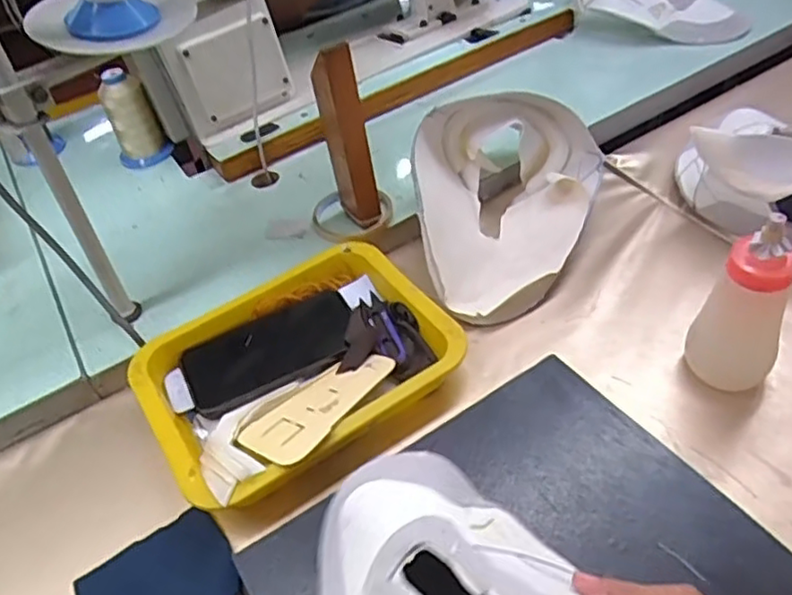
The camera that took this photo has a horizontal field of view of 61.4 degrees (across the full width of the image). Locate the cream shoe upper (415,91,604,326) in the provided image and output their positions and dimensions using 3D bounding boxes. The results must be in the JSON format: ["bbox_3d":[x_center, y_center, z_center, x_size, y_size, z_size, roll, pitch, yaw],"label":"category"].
[{"bbox_3d":[0.098,-0.094,0.662,0.173,0.099,0.235,16,51,23],"label":"cream shoe upper"}]

